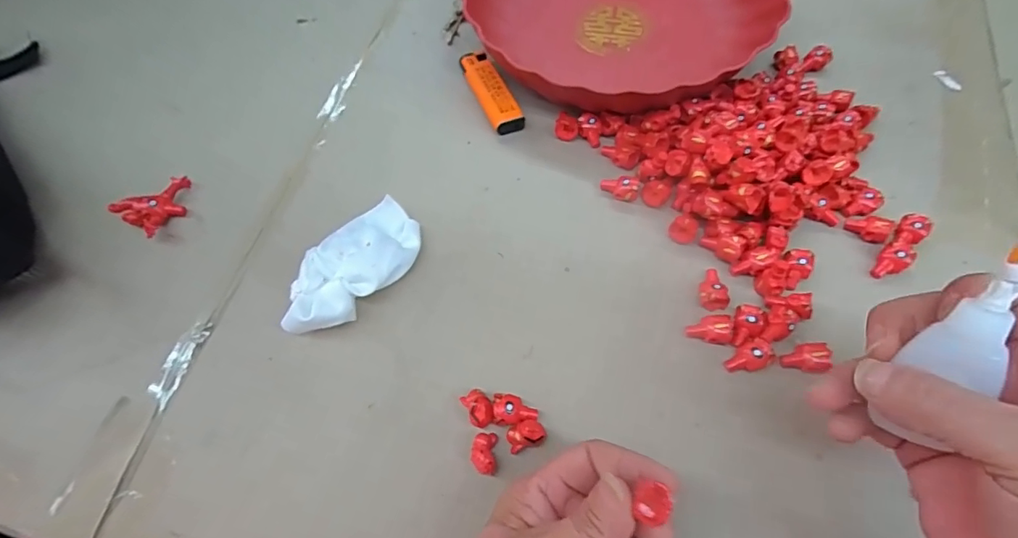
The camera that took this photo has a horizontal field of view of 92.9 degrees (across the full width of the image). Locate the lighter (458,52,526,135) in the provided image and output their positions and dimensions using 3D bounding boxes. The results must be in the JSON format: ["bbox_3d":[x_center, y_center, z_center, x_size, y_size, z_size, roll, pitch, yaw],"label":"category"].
[{"bbox_3d":[-0.014,-0.136,0.370,0.023,0.012,0.080,-23,66,-10],"label":"lighter"}]

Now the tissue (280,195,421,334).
[{"bbox_3d":[-0.093,0.000,0.297,0.049,0.021,0.098,27,68,14],"label":"tissue"}]

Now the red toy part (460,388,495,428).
[{"bbox_3d":[-0.017,0.077,0.268,0.014,0.010,0.021,-26,66,-11],"label":"red toy part"}]

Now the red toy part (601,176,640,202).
[{"bbox_3d":[0.076,-0.056,0.331,0.025,0.012,0.015,13,65,8],"label":"red toy part"}]

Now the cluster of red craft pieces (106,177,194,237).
[{"bbox_3d":[-0.240,-0.047,0.333,0.030,0.016,0.046,30,69,15],"label":"cluster of red craft pieces"}]

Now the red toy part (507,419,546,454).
[{"bbox_3d":[0.009,0.090,0.263,0.020,0.013,0.014,-16,65,-6],"label":"red toy part"}]

